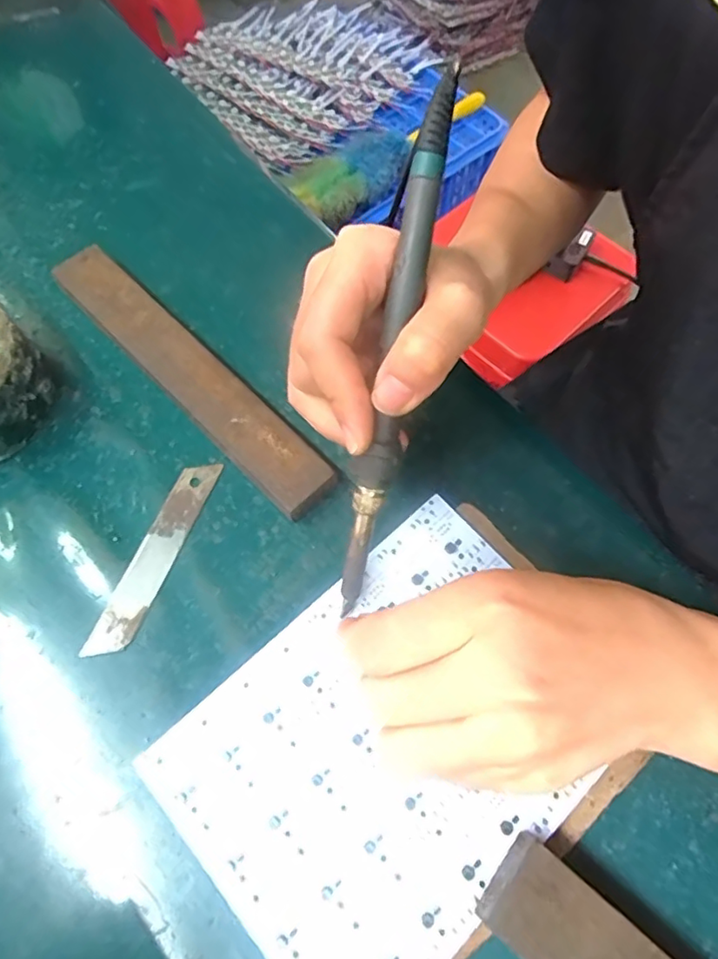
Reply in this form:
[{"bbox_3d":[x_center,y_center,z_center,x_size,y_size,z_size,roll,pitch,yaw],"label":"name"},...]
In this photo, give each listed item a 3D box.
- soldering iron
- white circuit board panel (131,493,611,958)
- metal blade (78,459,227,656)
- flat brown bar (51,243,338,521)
[{"bbox_3d":[0.014,-0.044,0.222,0.016,0.015,0.206,10,103,3],"label":"soldering iron"},{"bbox_3d":[0.016,0.102,0.232,0.165,0.004,0.125,-39,73,-16],"label":"white circuit board panel"},{"bbox_3d":[-0.095,0.034,0.271,0.018,0.004,0.099,20,67,7],"label":"metal blade"},{"bbox_3d":[-0.088,-0.054,0.302,0.031,0.018,0.196,-42,73,-17],"label":"flat brown bar"}]

